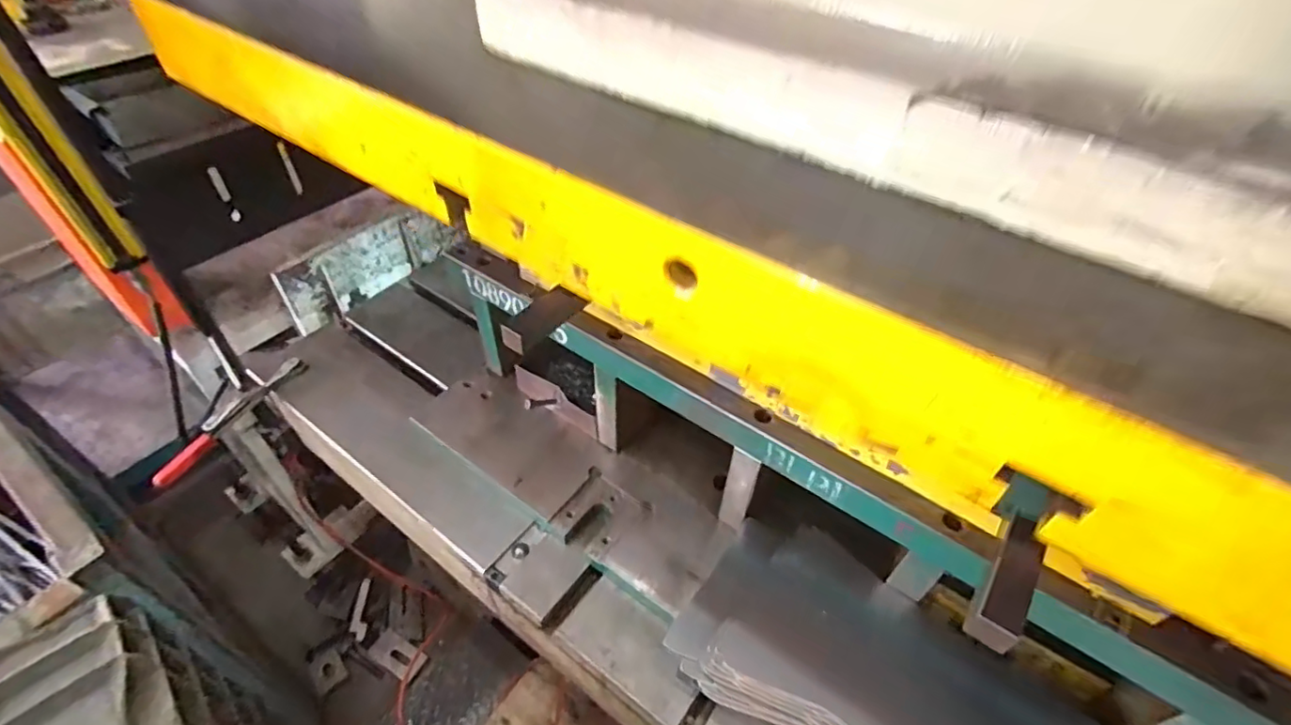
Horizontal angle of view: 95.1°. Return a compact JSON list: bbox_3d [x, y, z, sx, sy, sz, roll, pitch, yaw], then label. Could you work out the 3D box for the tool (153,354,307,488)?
[{"bbox_3d":[-0.644,0.084,0.920,0.034,0.054,0.256,22,48,18],"label":"tool"}]

